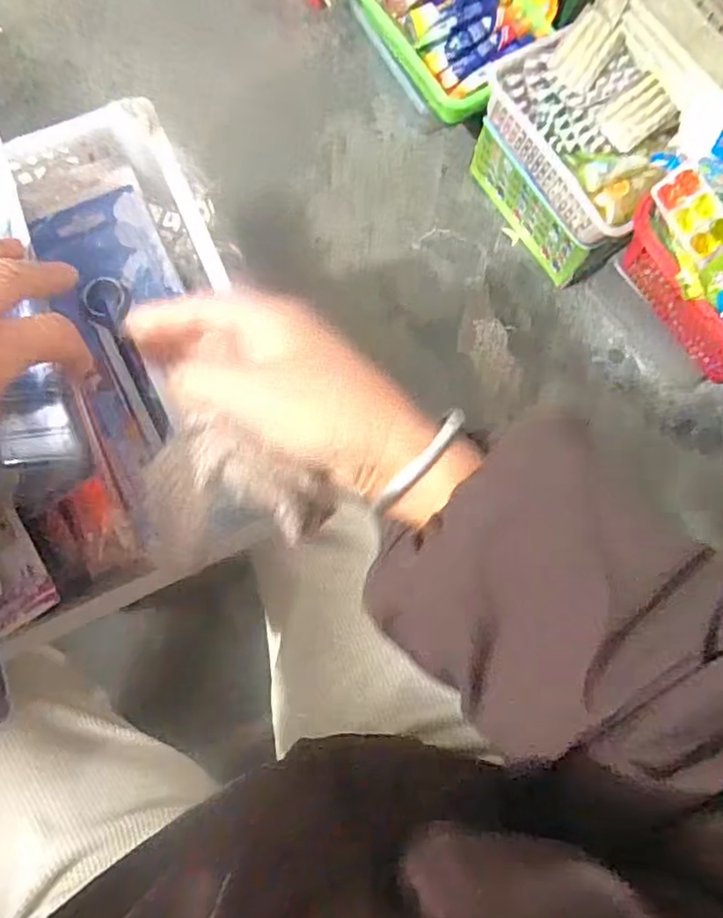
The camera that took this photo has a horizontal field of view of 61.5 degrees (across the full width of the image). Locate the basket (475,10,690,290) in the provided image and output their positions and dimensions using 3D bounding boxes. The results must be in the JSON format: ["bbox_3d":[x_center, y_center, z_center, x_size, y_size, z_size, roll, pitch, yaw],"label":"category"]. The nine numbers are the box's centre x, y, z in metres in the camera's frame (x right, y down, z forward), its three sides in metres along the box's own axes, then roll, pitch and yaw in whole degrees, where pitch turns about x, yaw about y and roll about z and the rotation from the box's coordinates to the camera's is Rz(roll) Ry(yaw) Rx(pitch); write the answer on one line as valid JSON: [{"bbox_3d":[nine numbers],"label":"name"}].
[{"bbox_3d":[0.306,-0.423,0.857,0.186,0.185,0.268,-36,83,-7],"label":"basket"}]

